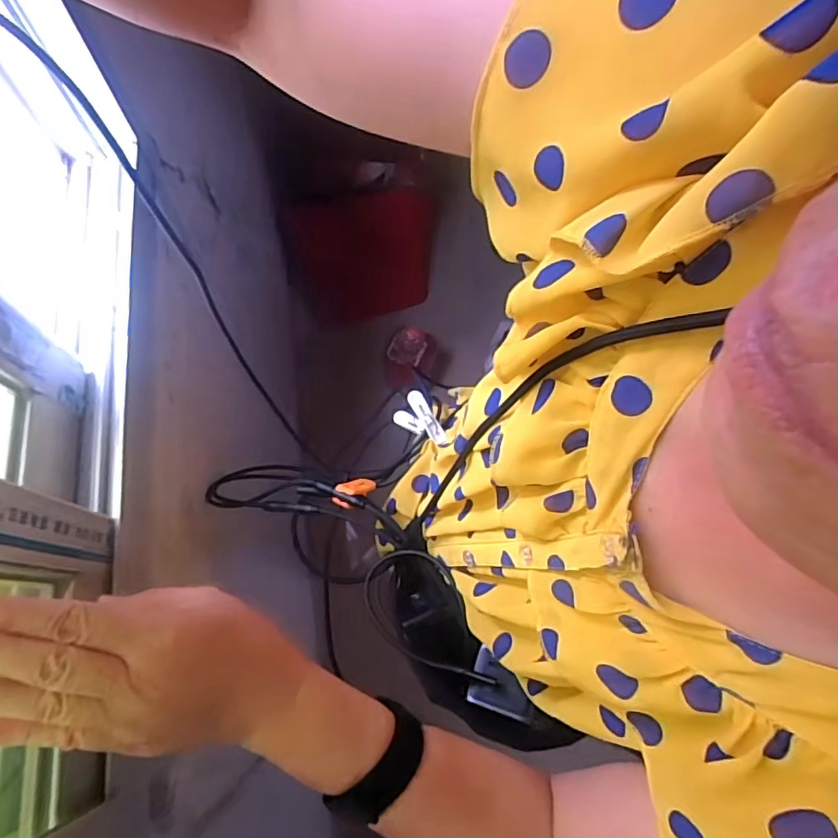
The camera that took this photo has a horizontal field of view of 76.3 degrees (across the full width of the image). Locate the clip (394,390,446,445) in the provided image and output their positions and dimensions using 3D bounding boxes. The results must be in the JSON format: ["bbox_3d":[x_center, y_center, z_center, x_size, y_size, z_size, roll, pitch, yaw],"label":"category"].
[{"bbox_3d":[0.002,0.004,0.538,0.028,0.036,0.057,-35,75,-14],"label":"clip"}]

